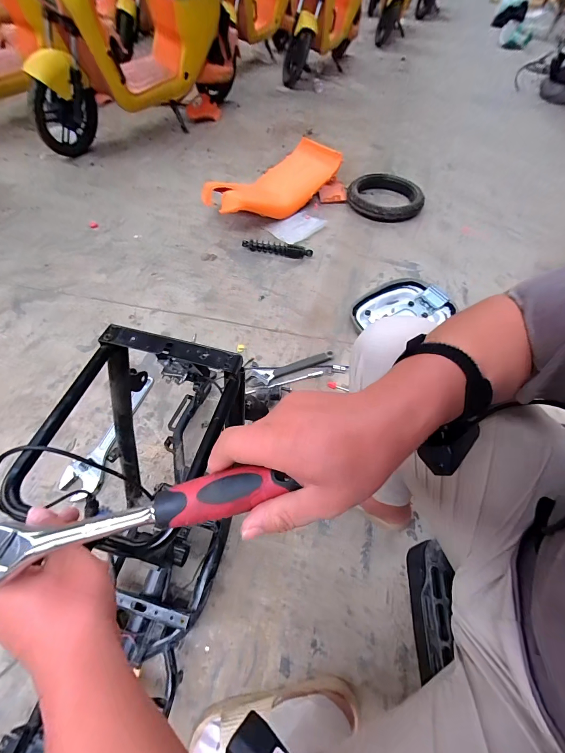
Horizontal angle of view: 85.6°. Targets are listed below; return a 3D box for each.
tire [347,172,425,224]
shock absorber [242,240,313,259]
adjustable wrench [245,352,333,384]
[{"bbox_3d":[0.504,-0.886,1.496,0.368,0.053,0.370,9,57,2],"label":"tire"},{"bbox_3d":[-0.020,-0.525,1.246,0.277,0.038,0.048,10,57,3],"label":"shock absorber"},{"bbox_3d":[0.029,-0.026,0.942,0.273,0.018,0.062,-15,60,-13],"label":"adjustable wrench"}]

